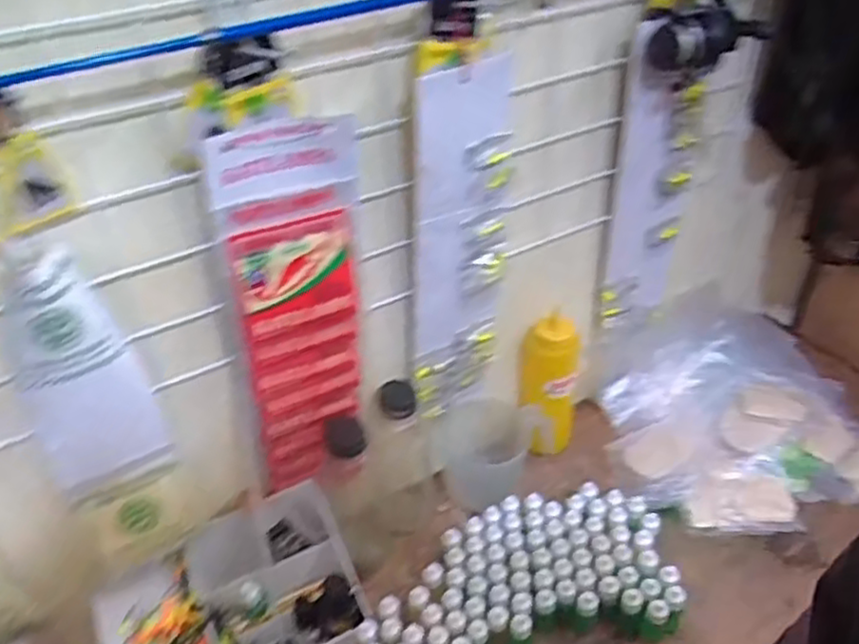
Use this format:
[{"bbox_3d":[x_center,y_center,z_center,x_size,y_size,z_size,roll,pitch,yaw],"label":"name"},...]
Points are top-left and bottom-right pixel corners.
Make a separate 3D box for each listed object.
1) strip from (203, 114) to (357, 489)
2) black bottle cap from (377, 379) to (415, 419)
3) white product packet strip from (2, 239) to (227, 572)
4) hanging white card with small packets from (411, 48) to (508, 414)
[{"bbox_3d":[-0.108,0.003,0.620,0.115,0.364,0.026,-21,41,-22],"label":"strip"},{"bbox_3d":[-0.034,0.080,0.731,0.037,0.030,0.027,-6,38,-4],"label":"black bottle cap"},{"bbox_3d":[-0.268,0.082,0.578,0.094,0.316,0.046,-33,49,-25],"label":"white product packet strip"},{"bbox_3d":[0.031,-0.059,0.685,0.095,0.377,0.019,-17,45,-21],"label":"hanging white card with small packets"}]

